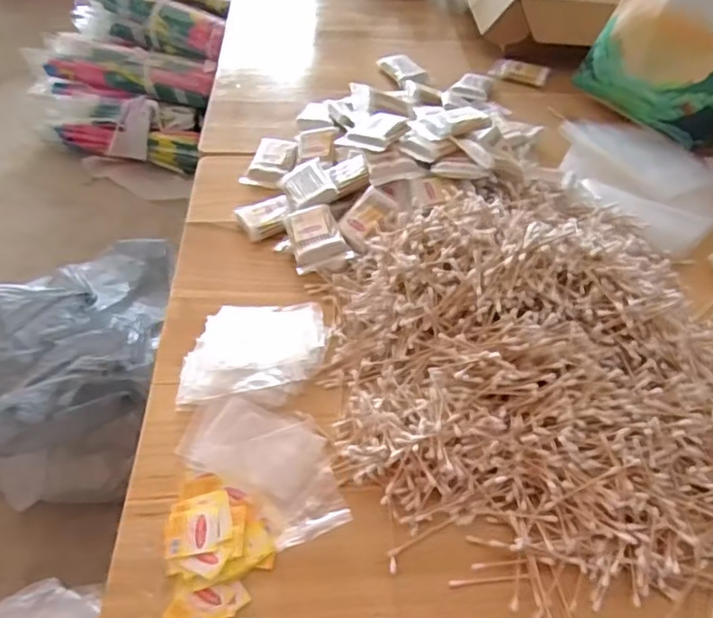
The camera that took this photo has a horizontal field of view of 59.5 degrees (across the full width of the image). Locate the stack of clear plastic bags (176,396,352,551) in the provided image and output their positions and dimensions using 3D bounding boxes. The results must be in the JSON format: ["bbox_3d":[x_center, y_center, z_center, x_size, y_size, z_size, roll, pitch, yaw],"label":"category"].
[{"bbox_3d":[-0.075,0.132,0.555,0.169,0.015,0.098,34,55,25],"label":"stack of clear plastic bags"}]

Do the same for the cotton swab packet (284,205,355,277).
[{"bbox_3d":[-0.048,-0.087,0.723,0.062,0.023,0.083,-14,50,-15],"label":"cotton swab packet"}]

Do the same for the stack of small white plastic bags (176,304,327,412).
[{"bbox_3d":[-0.102,0.040,0.631,0.139,0.027,0.118,0,48,-3],"label":"stack of small white plastic bags"}]

